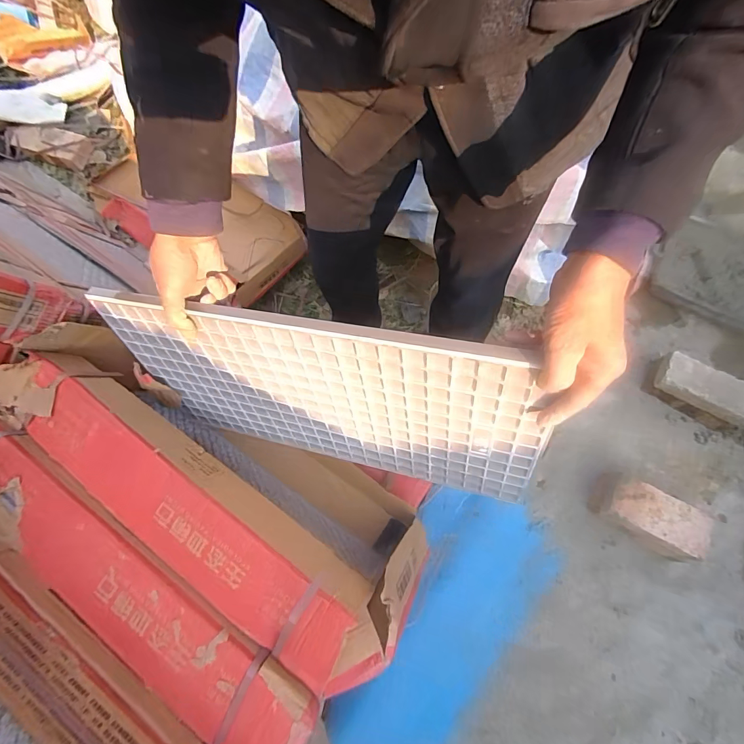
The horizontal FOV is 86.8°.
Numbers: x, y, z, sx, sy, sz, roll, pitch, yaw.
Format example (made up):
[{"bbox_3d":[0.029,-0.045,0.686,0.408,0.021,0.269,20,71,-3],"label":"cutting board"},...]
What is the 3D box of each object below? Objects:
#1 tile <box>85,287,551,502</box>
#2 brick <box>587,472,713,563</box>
[{"bbox_3d":[-0.079,0.039,0.543,0.573,0.297,0.014,10,51,17],"label":"tile"},{"bbox_3d":[0.721,0.371,1.019,0.262,0.108,0.132,32,72,6],"label":"brick"}]

